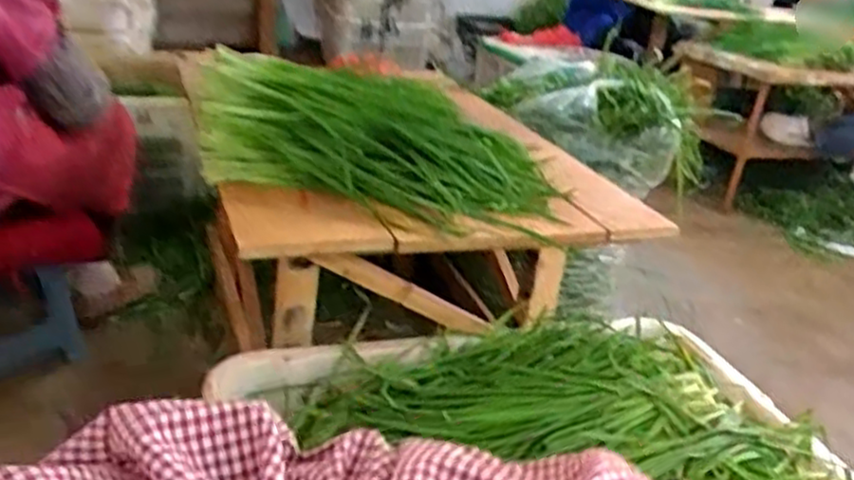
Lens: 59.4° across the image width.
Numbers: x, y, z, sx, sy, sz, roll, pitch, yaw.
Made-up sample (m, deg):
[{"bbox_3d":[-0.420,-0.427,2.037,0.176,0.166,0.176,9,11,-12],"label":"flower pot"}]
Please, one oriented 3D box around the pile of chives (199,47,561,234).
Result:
[{"bbox_3d":[-0.073,-0.196,1.224,0.541,0.140,0.510,7,25,-1],"label":"pile of chives"}]

